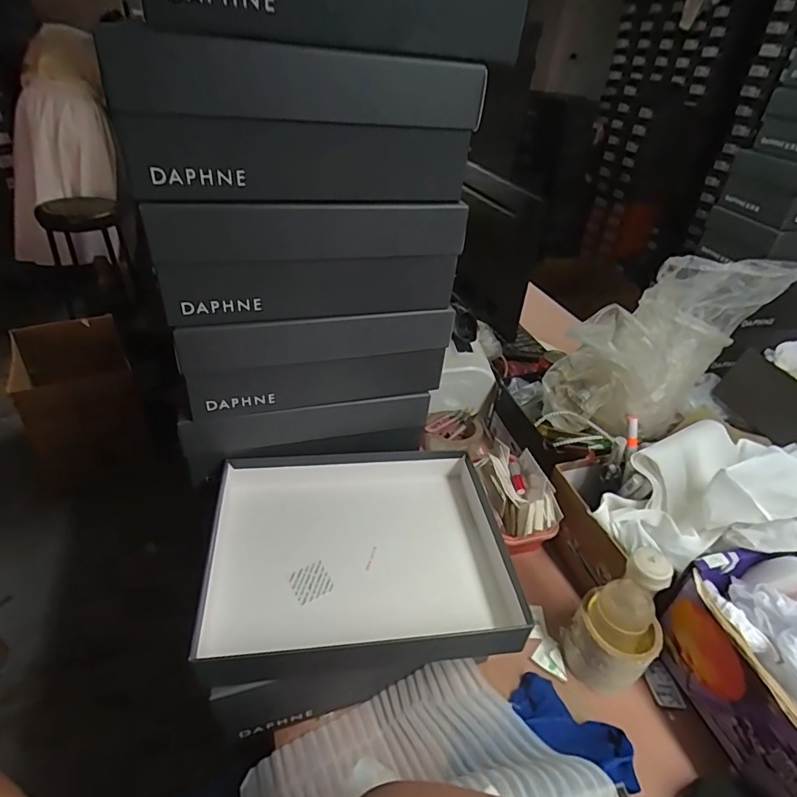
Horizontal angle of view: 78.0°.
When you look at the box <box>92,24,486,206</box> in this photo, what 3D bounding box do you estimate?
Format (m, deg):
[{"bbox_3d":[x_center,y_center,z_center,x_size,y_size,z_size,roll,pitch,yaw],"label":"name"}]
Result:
[{"bbox_3d":[-0.093,-0.265,0.473,0.282,0.121,0.180,-14,40,-23],"label":"box"}]

